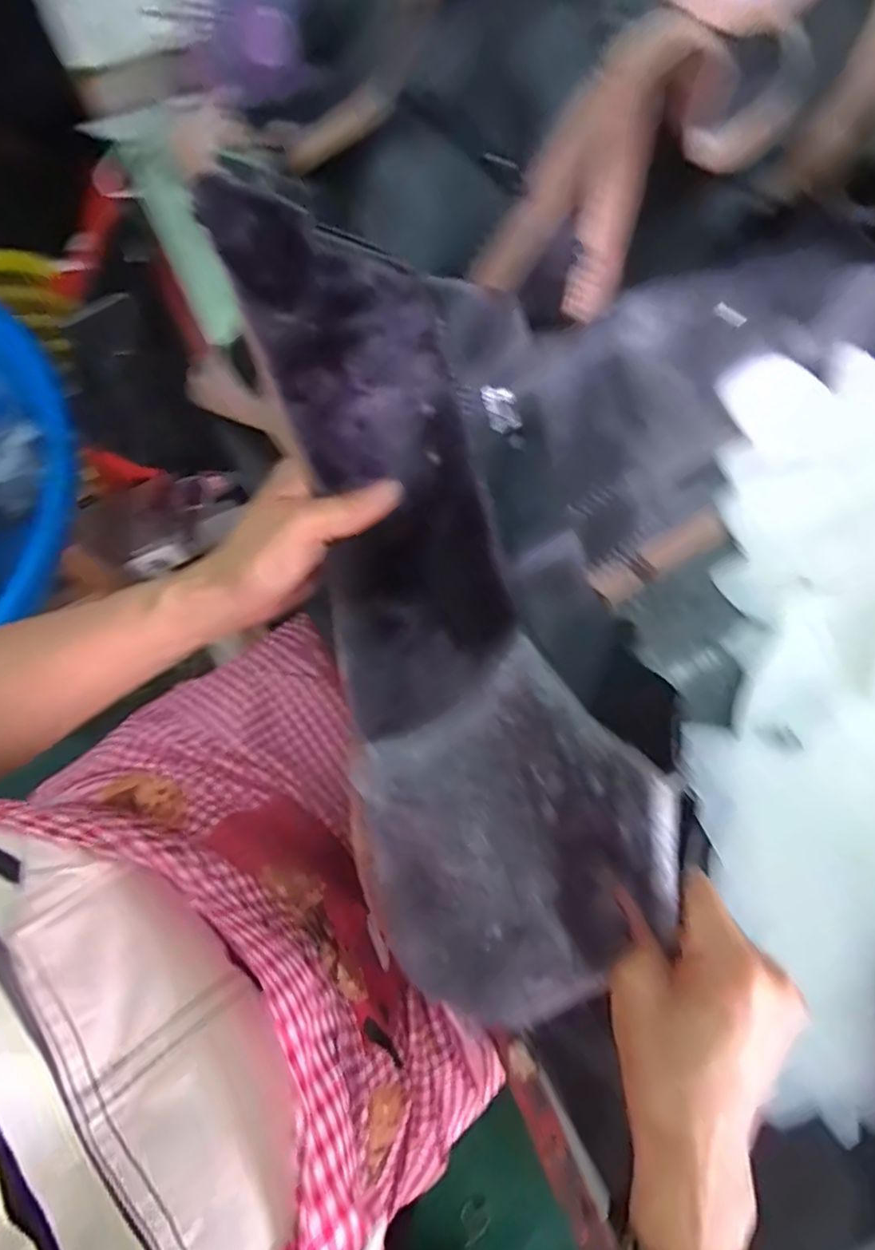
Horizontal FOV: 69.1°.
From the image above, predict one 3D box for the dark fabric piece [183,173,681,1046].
[{"bbox_3d":[-0.003,0.000,0.281,0.122,0.086,0.398,-19,95,-5],"label":"dark fabric piece"}]

